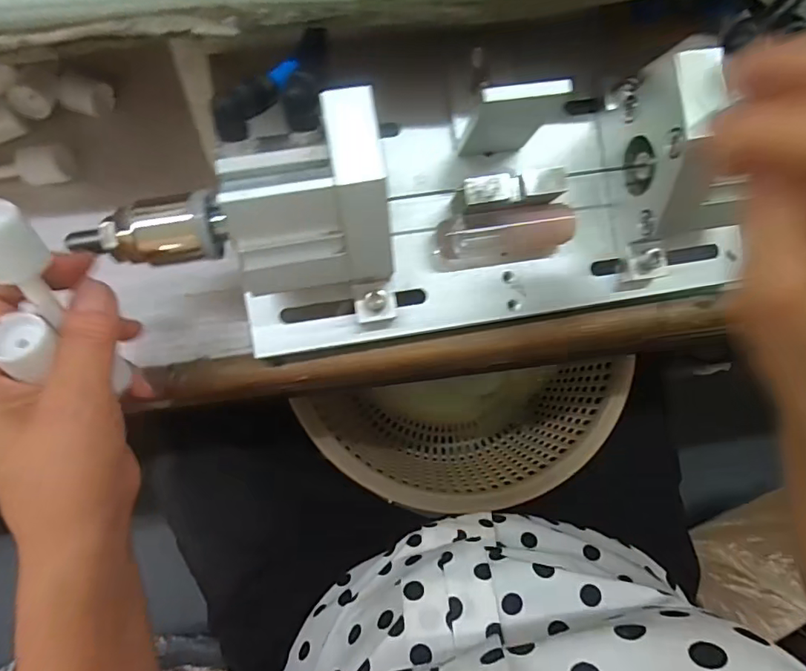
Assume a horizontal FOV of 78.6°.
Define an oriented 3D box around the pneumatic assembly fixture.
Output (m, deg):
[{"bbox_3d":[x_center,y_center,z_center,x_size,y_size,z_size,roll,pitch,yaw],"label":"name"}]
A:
[{"bbox_3d":[0.003,-0.062,0.237,0.252,0.100,0.109,-9,79,-3],"label":"pneumatic assembly fixture"}]

